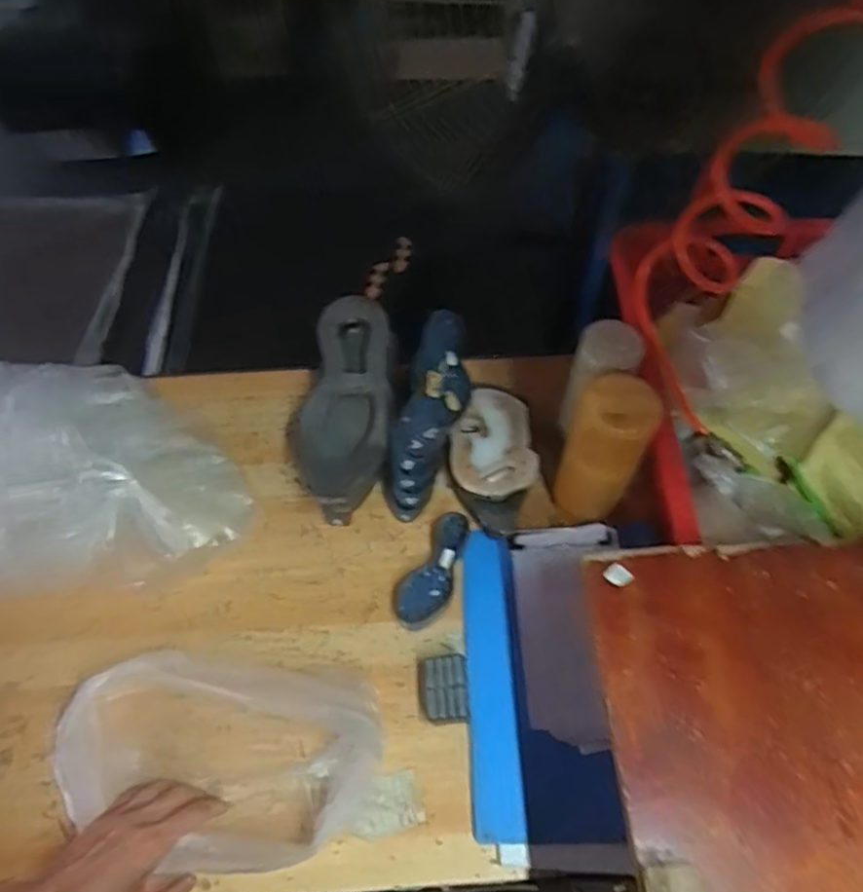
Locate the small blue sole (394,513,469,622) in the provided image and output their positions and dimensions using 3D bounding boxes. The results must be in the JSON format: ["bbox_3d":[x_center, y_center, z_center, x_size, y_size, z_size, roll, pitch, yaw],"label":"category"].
[{"bbox_3d":[0.005,0.137,0.744,0.056,0.018,0.129,25,76,15],"label":"small blue sole"}]

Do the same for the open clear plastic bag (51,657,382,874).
[{"bbox_3d":[-0.199,0.295,0.628,0.297,0.077,0.173,1,58,1],"label":"open clear plastic bag"}]

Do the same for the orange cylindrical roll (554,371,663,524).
[{"bbox_3d":[0.182,0.005,0.710,0.074,0.201,0.072,0,57,0],"label":"orange cylindrical roll"}]

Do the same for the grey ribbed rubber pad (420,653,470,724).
[{"bbox_3d":[0.014,0.245,0.675,0.049,0.038,0.070,-2,57,-1],"label":"grey ribbed rubber pad"}]

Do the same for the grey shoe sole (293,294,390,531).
[{"bbox_3d":[-0.107,-0.042,0.828,0.116,0.111,0.278,-2,57,-1],"label":"grey shoe sole"}]

